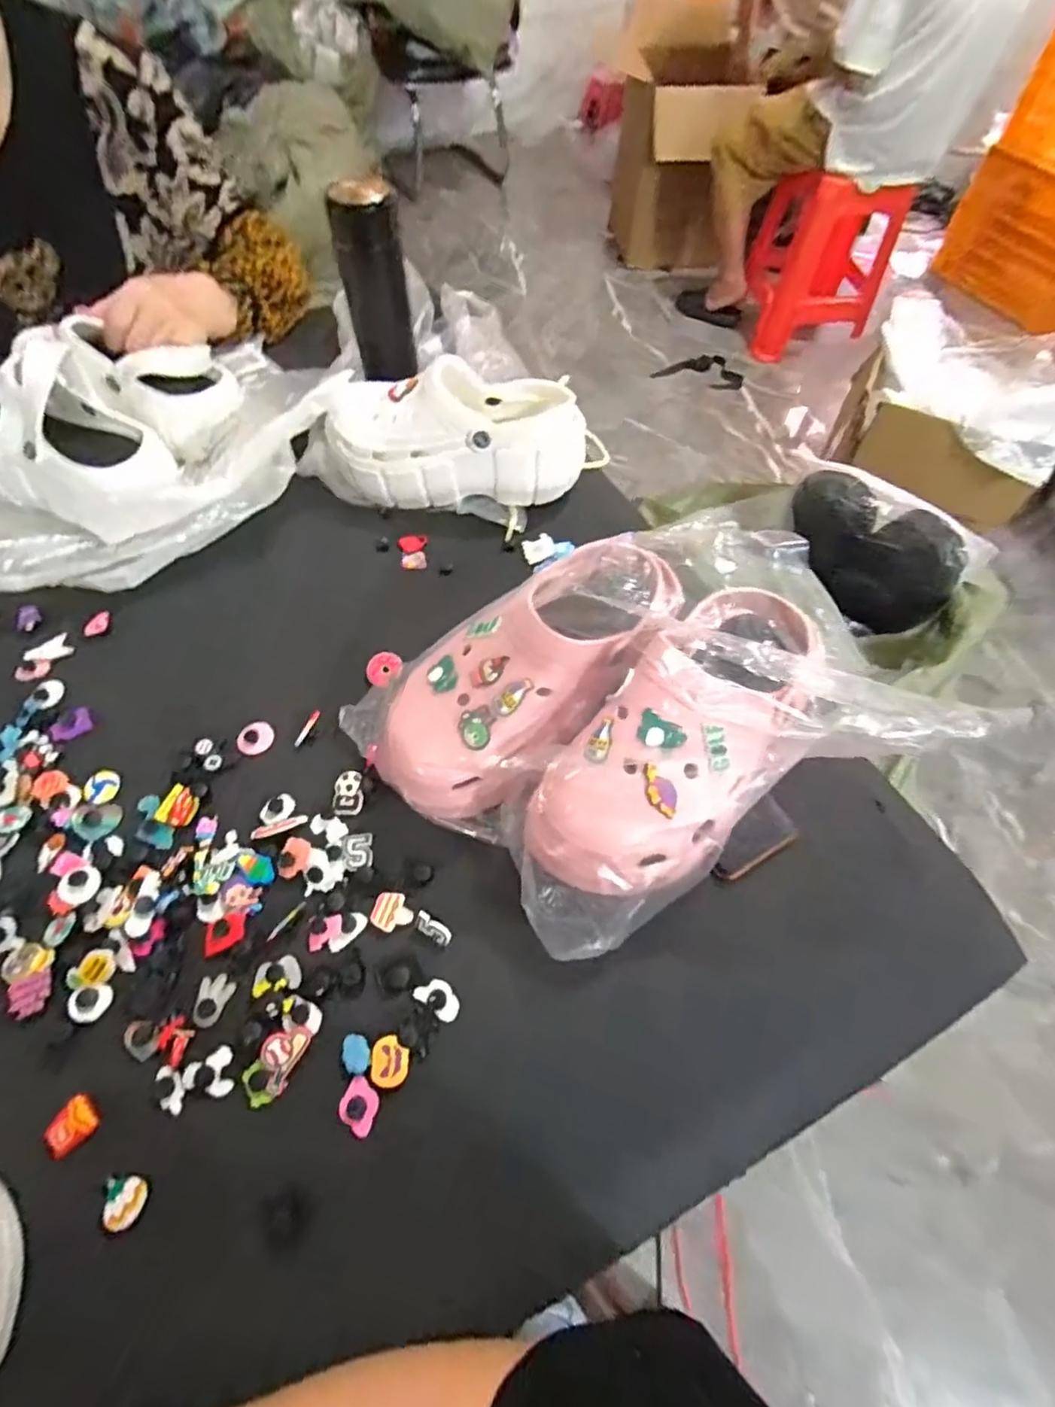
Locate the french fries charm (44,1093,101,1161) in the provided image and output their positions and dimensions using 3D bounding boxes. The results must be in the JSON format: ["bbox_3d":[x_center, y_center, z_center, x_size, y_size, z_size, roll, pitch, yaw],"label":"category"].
[{"bbox_3d":[-0.260,0.241,0.339,0.022,0.006,0.025,38,66,18],"label":"french fries charm"}]

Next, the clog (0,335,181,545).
[{"bbox_3d":[-0.455,-0.260,0.545,0.224,0.103,0.115,24,63,12],"label":"clog"}]

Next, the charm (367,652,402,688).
[{"bbox_3d":[-0.120,-0.029,0.498,0.029,0.007,0.031,1,60,-1],"label":"charm"}]

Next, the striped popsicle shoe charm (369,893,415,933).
[{"bbox_3d":[-0.090,0.140,0.401,0.026,0.004,0.025,15,61,7],"label":"striped popsicle shoe charm"}]

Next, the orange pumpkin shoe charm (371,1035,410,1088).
[{"bbox_3d":[-0.082,0.214,0.358,0.022,0.007,0.026,0,60,-1],"label":"orange pumpkin shoe charm"}]

